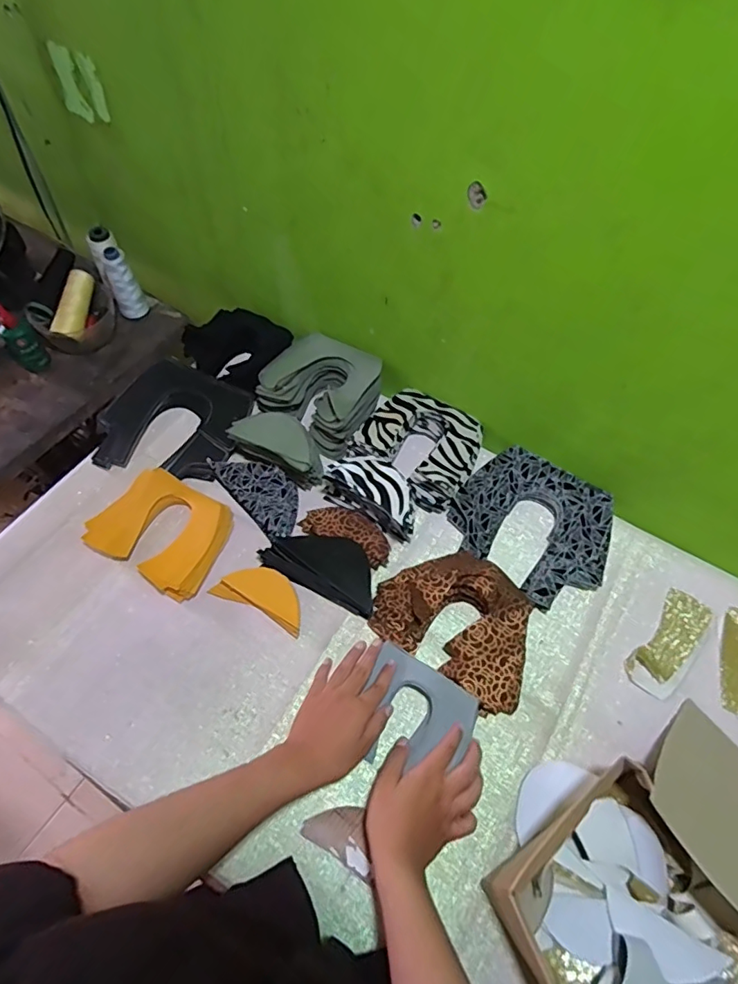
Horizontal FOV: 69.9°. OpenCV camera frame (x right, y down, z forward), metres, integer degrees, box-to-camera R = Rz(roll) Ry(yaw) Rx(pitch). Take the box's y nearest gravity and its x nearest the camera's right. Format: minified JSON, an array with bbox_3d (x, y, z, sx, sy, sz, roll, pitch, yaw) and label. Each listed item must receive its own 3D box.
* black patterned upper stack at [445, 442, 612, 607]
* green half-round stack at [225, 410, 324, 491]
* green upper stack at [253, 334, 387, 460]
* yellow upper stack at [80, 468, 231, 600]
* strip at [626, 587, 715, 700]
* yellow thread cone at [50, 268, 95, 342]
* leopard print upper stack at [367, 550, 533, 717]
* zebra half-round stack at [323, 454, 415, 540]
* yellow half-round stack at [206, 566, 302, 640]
[{"bbox_3d":[0.211,0.043,0.678,0.192,0.038,0.176,35,64,17],"label":"black patterned upper stack"},{"bbox_3d":[-0.115,-0.062,0.688,0.125,0.059,0.058,26,62,12],"label":"green half-round stack"},{"bbox_3d":[-0.064,-0.149,0.755,0.158,0.051,0.141,32,63,15],"label":"green upper stack"},{"bbox_3d":[-0.257,0.048,0.662,0.160,0.027,0.123,26,62,12],"label":"yellow upper stack"},{"bbox_3d":[0.354,0.176,0.619,0.054,0.008,0.133,38,65,18],"label":"strip"},{"bbox_3d":[-0.449,-0.289,0.807,0.037,0.038,0.115,8,77,2],"label":"yellow thread cone"},{"bbox_3d":[0.106,0.145,0.609,0.184,0.047,0.133,33,63,15],"label":"leopard print upper stack"},{"bbox_3d":[0.006,-0.003,0.664,0.131,0.064,0.053,33,64,16],"label":"zebra half-round stack"},{"bbox_3d":[-0.124,0.119,0.626,0.114,0.012,0.054,24,61,11],"label":"yellow half-round stack"}]

